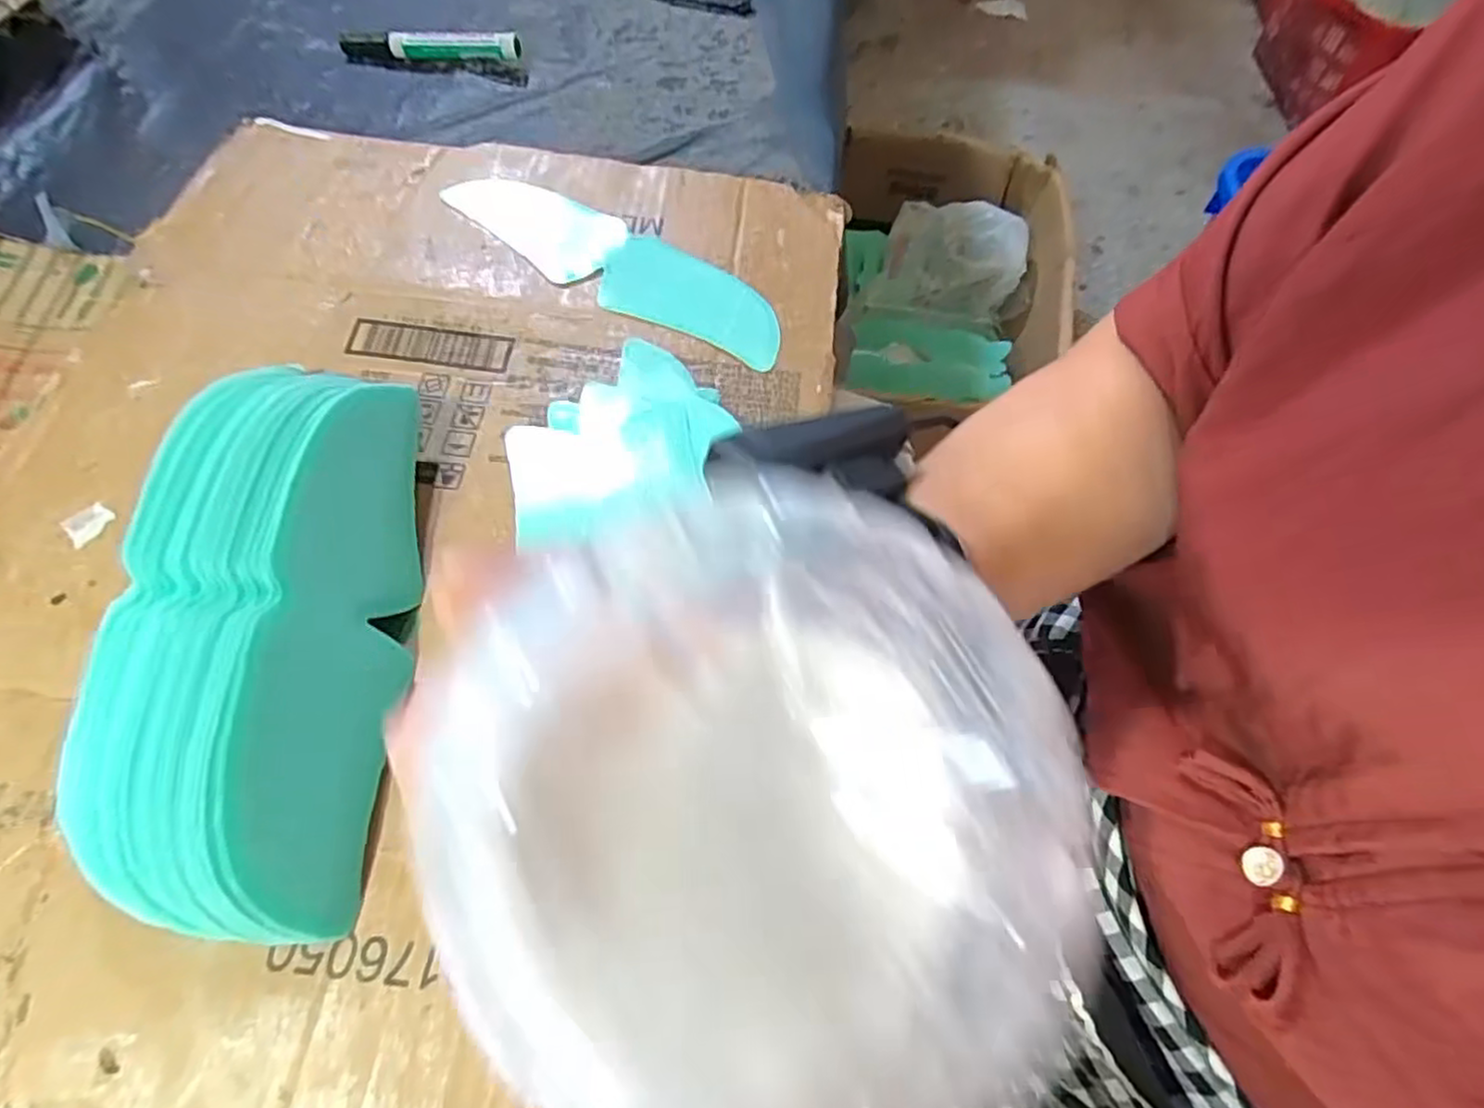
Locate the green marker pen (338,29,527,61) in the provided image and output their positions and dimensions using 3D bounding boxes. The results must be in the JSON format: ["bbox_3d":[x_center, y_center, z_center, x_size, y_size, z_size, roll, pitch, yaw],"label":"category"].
[{"bbox_3d":[-0.241,-0.391,0.528,0.142,0.019,0.019,5,62,2],"label":"green marker pen"}]

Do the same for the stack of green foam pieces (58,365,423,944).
[{"bbox_3d":[-0.201,0.020,0.289,0.107,0.052,0.256,-8,63,-4],"label":"stack of green foam pieces"}]

